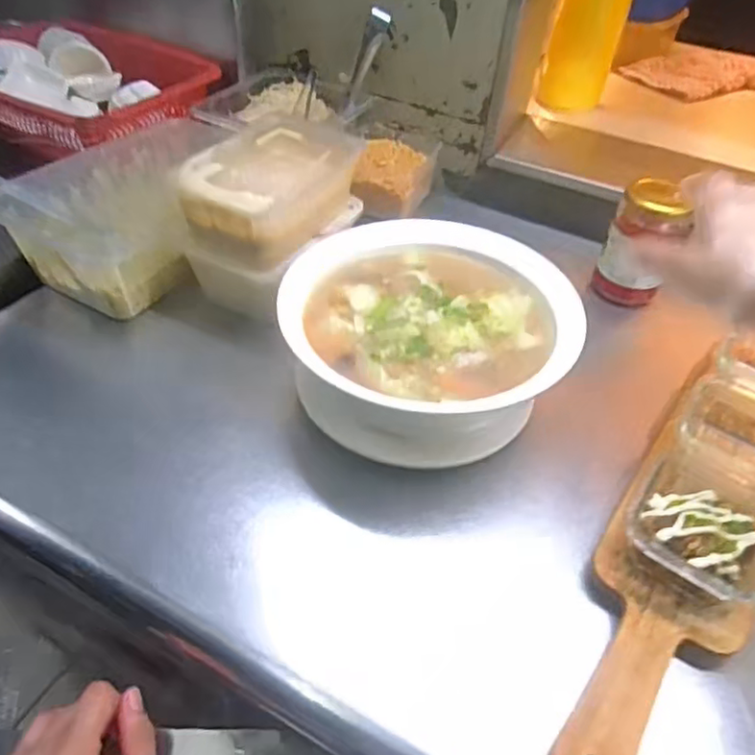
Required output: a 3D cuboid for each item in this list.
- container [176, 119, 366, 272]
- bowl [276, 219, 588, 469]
[{"bbox_3d":[-0.099,-0.178,0.587,0.117,0.059,0.178,19,46,15],"label":"container"},{"bbox_3d":[0.040,-0.033,0.520,0.238,0.093,0.241,2,44,-2],"label":"bowl"}]

